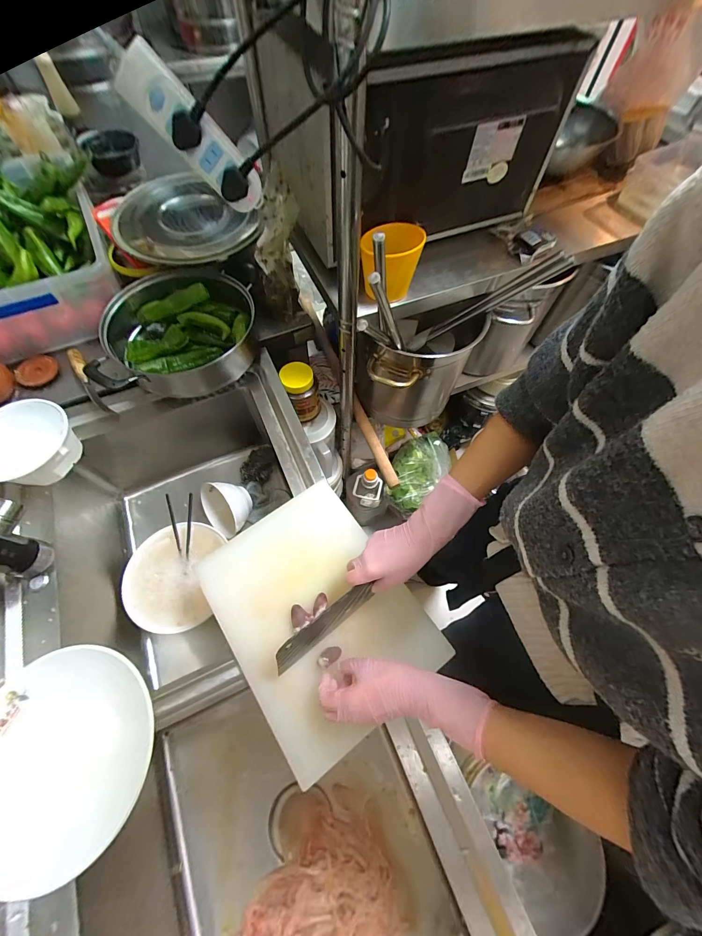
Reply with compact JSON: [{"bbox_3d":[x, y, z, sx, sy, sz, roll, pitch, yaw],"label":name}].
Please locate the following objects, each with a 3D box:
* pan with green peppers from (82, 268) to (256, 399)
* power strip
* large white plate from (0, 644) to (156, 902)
[{"bbox_3d":[-0.355,-0.277,0.716,0.311,0.090,0.287,-15,65,-10],"label":"pan with green peppers"},{"bbox_3d":[-0.187,-0.391,0.408,0.062,0.167,0.043,-14,53,42],"label":"power strip"},{"bbox_3d":[-0.370,0.356,0.416,0.229,0.030,0.222,1,63,-2],"label":"large white plate"}]

